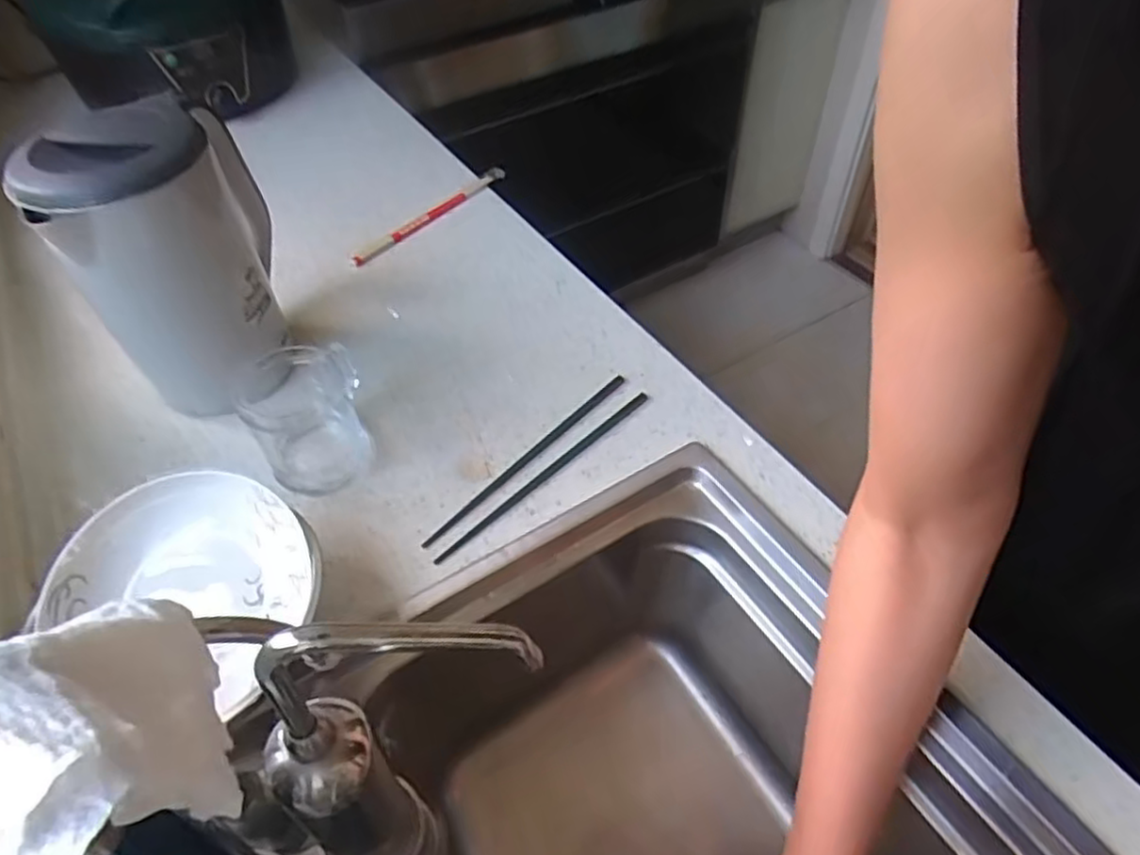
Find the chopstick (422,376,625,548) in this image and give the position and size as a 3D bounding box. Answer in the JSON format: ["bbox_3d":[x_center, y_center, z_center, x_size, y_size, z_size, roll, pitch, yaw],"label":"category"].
[{"bbox_3d":[-0.031,0.023,0.602,0.012,0.006,0.237,34,57,27],"label":"chopstick"}]

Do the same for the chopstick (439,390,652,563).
[{"bbox_3d":[-0.016,0.036,0.590,0.011,0.004,0.239,36,59,28],"label":"chopstick"}]

